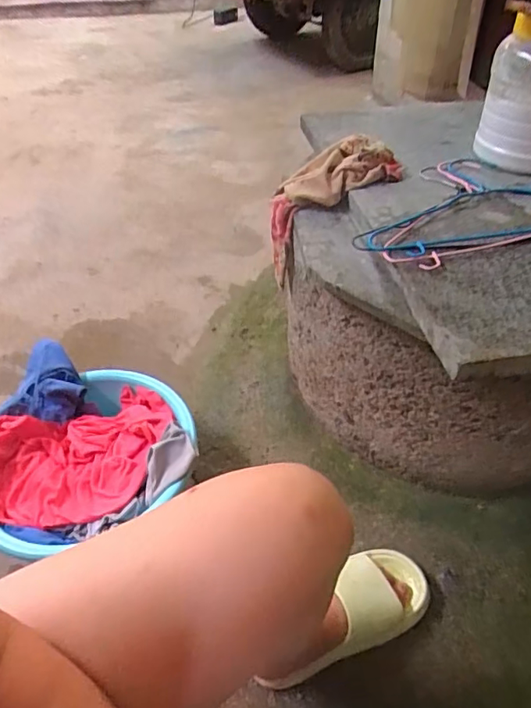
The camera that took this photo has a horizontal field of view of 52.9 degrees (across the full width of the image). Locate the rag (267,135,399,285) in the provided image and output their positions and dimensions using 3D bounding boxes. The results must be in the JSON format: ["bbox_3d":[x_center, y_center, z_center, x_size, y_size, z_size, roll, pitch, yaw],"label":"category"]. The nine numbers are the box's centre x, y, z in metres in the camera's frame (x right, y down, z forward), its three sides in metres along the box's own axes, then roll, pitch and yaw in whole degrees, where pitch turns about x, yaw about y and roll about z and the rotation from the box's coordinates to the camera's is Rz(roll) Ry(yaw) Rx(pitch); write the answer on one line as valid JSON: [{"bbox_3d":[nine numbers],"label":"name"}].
[{"bbox_3d":[0.077,-0.239,0.821,0.251,0.100,0.124,-40,47,10],"label":"rag"}]

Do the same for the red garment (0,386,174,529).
[{"bbox_3d":[-0.286,0.151,0.796,0.310,0.073,0.199,-24,48,-22],"label":"red garment"}]

